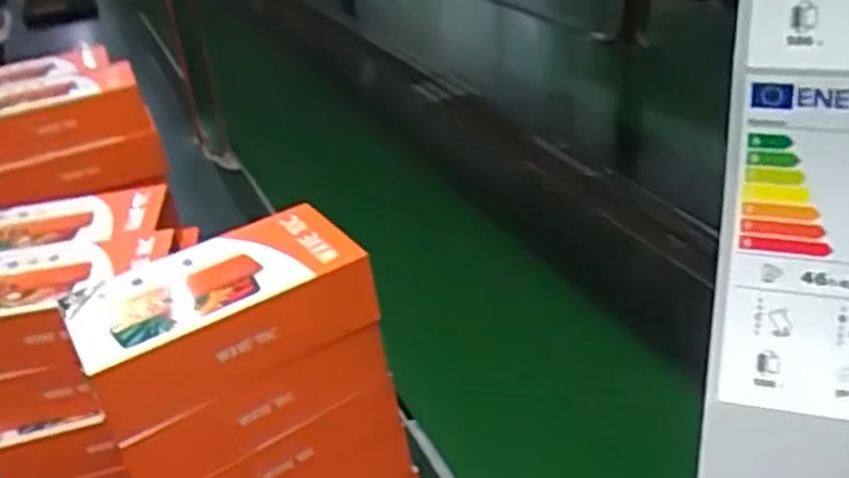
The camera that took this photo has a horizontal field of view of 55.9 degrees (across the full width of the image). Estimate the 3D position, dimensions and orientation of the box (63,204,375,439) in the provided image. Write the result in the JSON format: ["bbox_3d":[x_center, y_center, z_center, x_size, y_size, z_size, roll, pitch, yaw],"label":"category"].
[{"bbox_3d":[-0.134,0.048,0.534,0.181,0.064,0.087,-20,33,-25],"label":"box"}]

